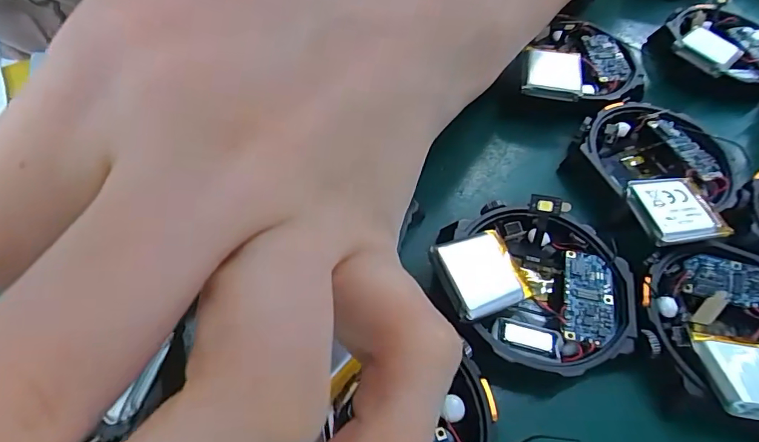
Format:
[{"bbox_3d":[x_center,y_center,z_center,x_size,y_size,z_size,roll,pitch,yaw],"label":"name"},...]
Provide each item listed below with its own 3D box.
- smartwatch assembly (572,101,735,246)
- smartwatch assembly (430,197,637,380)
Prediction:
[{"bbox_3d":[0.092,-0.017,0.150,0.047,0.020,0.056,-13,61,-11],"label":"smartwatch assembly"},{"bbox_3d":[0.042,0.015,0.124,0.048,0.012,0.048,2,59,-3],"label":"smartwatch assembly"}]

